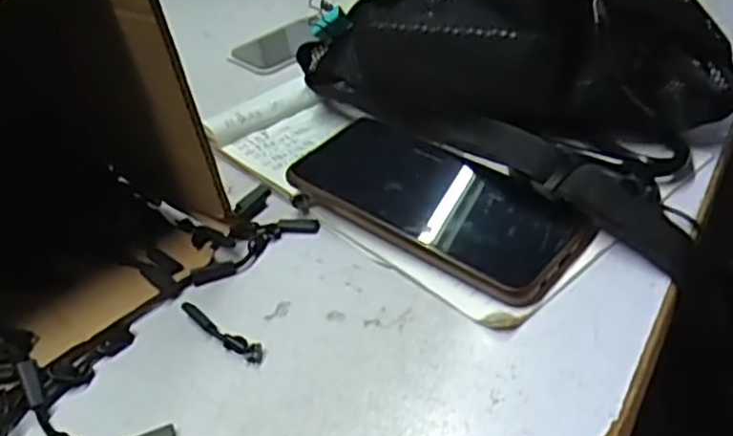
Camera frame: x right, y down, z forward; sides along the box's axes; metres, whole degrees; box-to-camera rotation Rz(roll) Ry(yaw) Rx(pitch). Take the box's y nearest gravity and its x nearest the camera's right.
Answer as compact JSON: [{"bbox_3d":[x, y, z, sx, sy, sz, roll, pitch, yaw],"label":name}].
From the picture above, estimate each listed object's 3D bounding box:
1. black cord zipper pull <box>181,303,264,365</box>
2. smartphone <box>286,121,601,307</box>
[{"bbox_3d":[-0.073,0.056,0.346,0.059,0.004,0.010,23,47,33],"label":"black cord zipper pull"},{"bbox_3d":[0.036,-0.012,0.386,0.163,0.011,0.078,27,50,32],"label":"smartphone"}]

